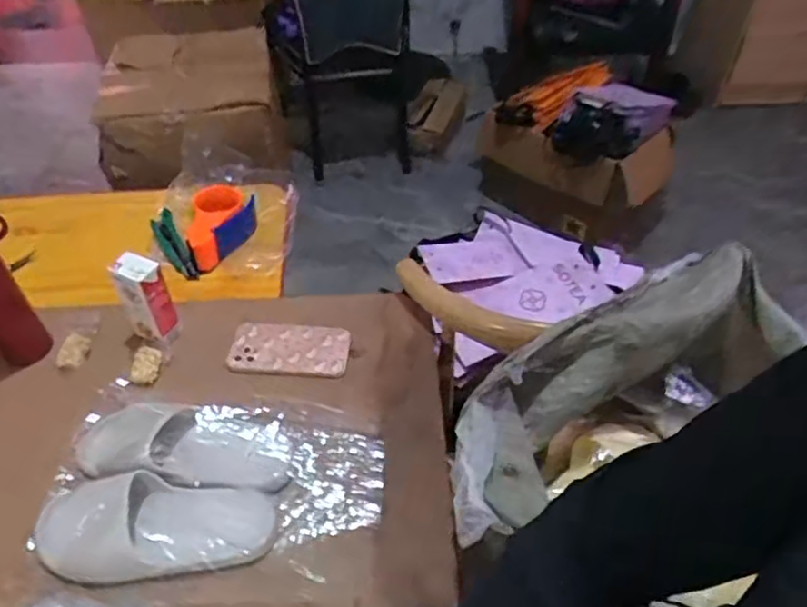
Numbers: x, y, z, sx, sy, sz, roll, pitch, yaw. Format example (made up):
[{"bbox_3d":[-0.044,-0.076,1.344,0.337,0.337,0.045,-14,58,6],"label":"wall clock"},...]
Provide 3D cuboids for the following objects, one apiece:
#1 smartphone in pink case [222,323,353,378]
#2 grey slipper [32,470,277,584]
[{"bbox_3d":[-0.158,0.062,0.893,0.162,0.008,0.089,3,47,3],"label":"smartphone in pink case"},{"bbox_3d":[-0.270,0.236,0.695,0.245,0.053,0.101,-2,47,-1],"label":"grey slipper"}]

